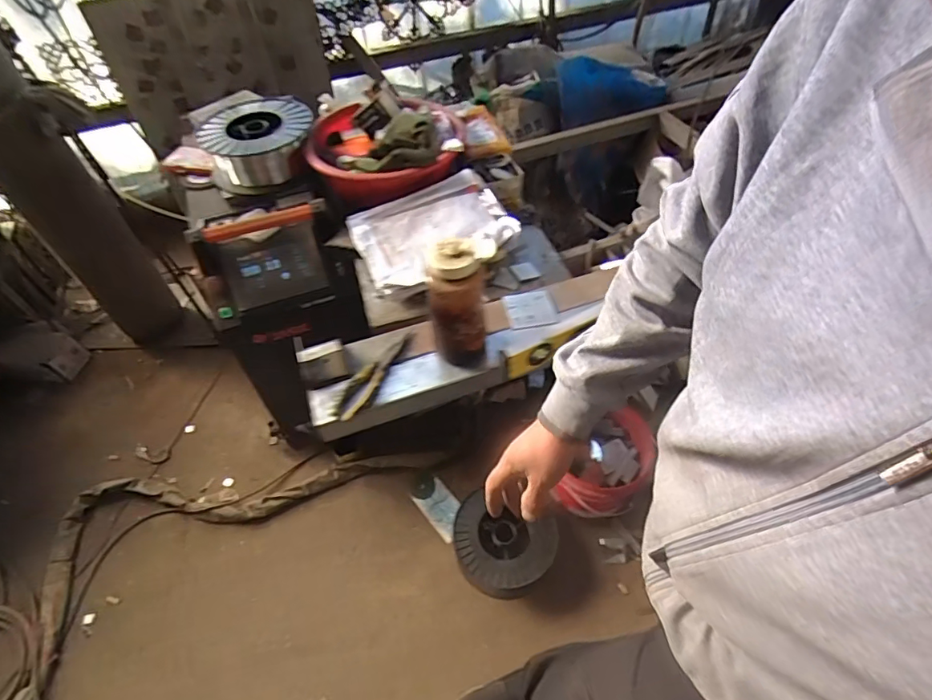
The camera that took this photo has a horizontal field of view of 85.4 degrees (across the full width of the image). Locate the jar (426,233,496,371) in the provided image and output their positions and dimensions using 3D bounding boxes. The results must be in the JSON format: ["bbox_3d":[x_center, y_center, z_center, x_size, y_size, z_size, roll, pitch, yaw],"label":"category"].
[{"bbox_3d":[-0.005,-0.062,0.744,0.089,0.215,0.076,-5,52,-2],"label":"jar"}]

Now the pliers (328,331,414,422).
[{"bbox_3d":[-0.142,0.037,0.805,0.047,0.018,0.188,25,57,20],"label":"pliers"}]

